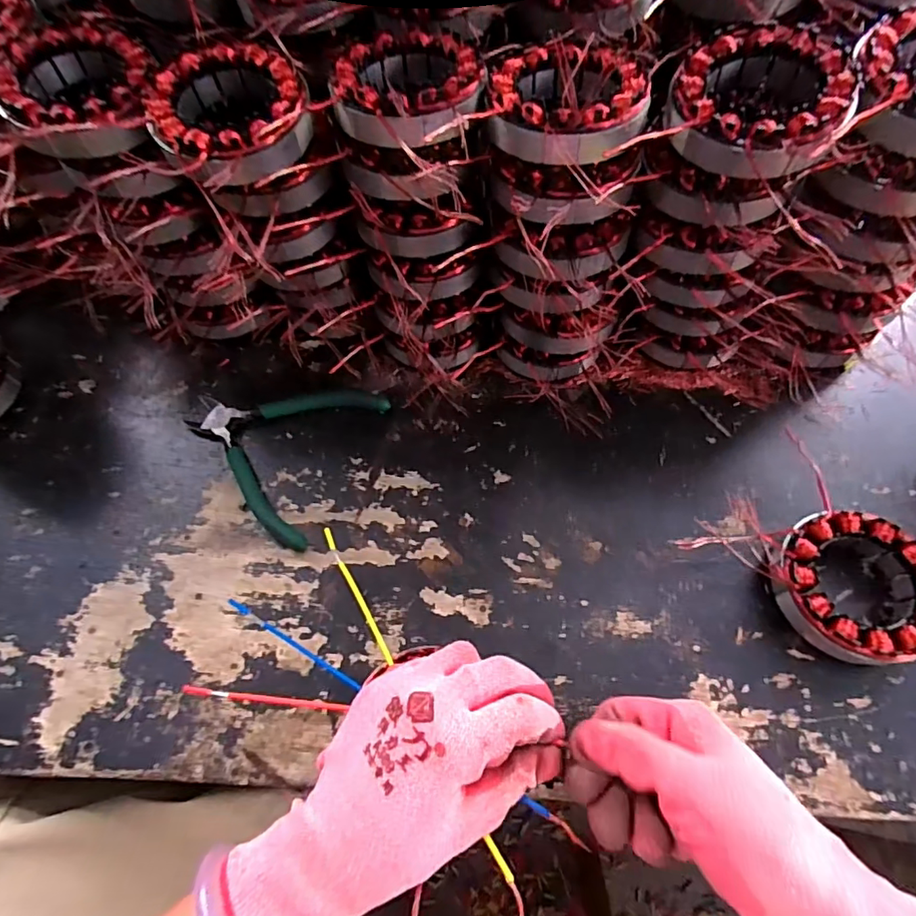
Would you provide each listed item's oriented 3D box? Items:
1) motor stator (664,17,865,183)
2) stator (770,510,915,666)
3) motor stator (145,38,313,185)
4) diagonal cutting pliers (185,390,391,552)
[{"bbox_3d":[0.158,-0.185,0.277,0.087,0.033,0.086,-1,65,2],"label":"motor stator"},{"bbox_3d":[0.239,0.077,0.320,0.085,0.032,0.087,-1,65,2],"label":"stator"},{"bbox_3d":[-0.128,-0.193,0.298,0.083,0.030,0.086,-1,65,2],"label":"motor stator"},{"bbox_3d":[-0.141,-0.016,0.398,0.134,0.010,0.132,22,68,12],"label":"diagonal cutting pliers"}]

